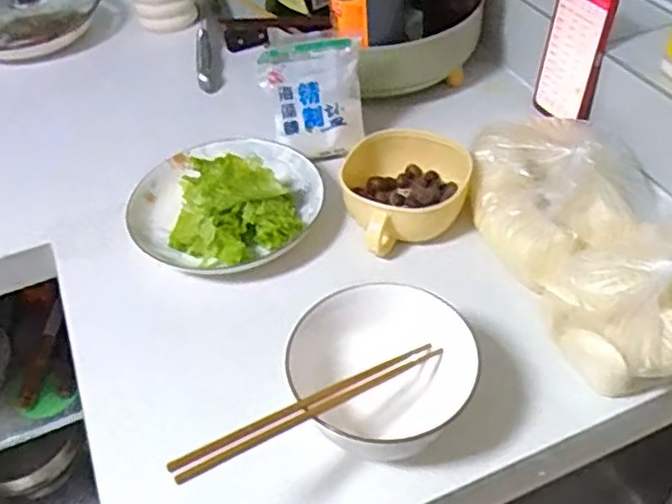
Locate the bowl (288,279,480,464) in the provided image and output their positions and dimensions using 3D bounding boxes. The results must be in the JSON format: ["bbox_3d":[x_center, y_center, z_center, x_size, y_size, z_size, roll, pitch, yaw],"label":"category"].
[{"bbox_3d":[0.038,0.085,0.548,0.122,0.060,0.132,-3,45,3],"label":"bowl"}]

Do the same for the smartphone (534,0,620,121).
[{"bbox_3d":[0.260,-0.220,0.750,0.013,0.160,0.079,-17,42,-23],"label":"smartphone"}]

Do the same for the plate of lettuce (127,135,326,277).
[{"bbox_3d":[-0.117,-0.065,0.702,0.186,0.075,0.166,2,45,7],"label":"plate of lettuce"}]

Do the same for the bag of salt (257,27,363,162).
[{"bbox_3d":[-0.026,-0.175,0.761,0.107,0.117,0.073,-5,45,1],"label":"bag of salt"}]

